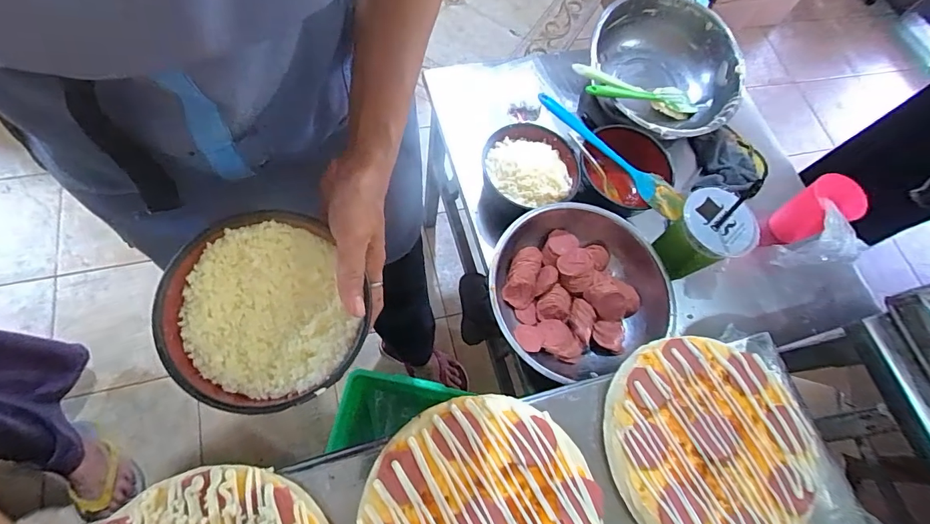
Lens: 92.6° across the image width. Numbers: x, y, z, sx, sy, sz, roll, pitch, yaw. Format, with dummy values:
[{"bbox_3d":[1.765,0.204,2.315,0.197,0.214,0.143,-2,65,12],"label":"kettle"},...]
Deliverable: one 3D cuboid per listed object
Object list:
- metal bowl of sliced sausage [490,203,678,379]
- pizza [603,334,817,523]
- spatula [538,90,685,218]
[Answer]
[{"bbox_3d":[0.145,0.037,0.595,0.230,0.119,0.222,0,74,1],"label":"metal bowl of sliced sausage"},{"bbox_3d":[0.225,0.170,0.411,0.180,0.031,0.193,0,74,1],"label":"pizza"},{"bbox_3d":[0.214,-0.164,0.647,0.042,0.033,0.266,-38,77,-10],"label":"spatula"}]

